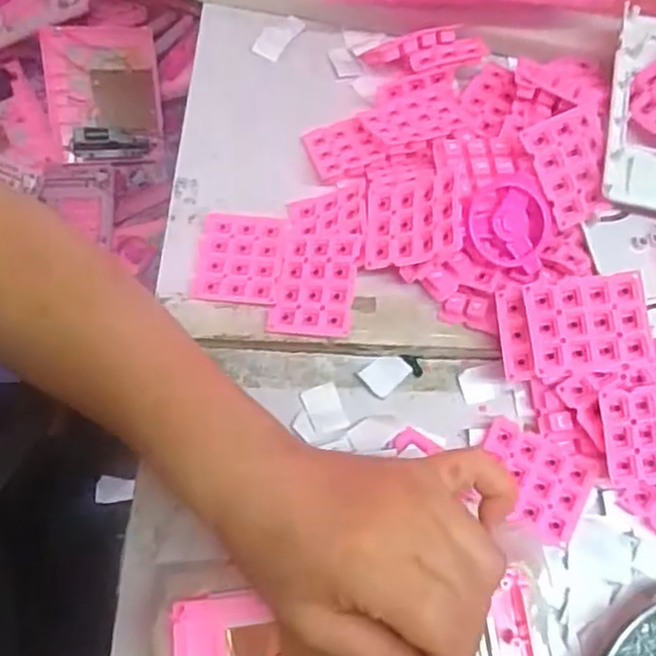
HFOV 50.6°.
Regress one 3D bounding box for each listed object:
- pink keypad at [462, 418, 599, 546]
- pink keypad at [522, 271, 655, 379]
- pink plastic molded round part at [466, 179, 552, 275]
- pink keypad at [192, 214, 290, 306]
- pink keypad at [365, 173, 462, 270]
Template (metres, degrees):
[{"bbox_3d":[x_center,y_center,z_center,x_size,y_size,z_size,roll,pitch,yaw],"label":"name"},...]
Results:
[{"bbox_3d":[0.109,0.083,0.375,0.058,0.011,0.049,25,71,12],"label":"pink keypad"},{"bbox_3d":[0.135,-0.002,0.362,0.059,0.005,0.049,-8,77,9],"label":"pink keypad"},{"bbox_3d":[0.100,-0.057,0.380,0.045,0.020,0.043,-1,68,2],"label":"pink plastic molded round part"},{"bbox_3d":[-0.053,-0.042,0.421,0.053,0.011,0.058,4,68,4],"label":"pink keypad"},{"bbox_3d":[0.046,-0.061,0.387,0.057,0.007,0.050,-7,72,36],"label":"pink keypad"}]

